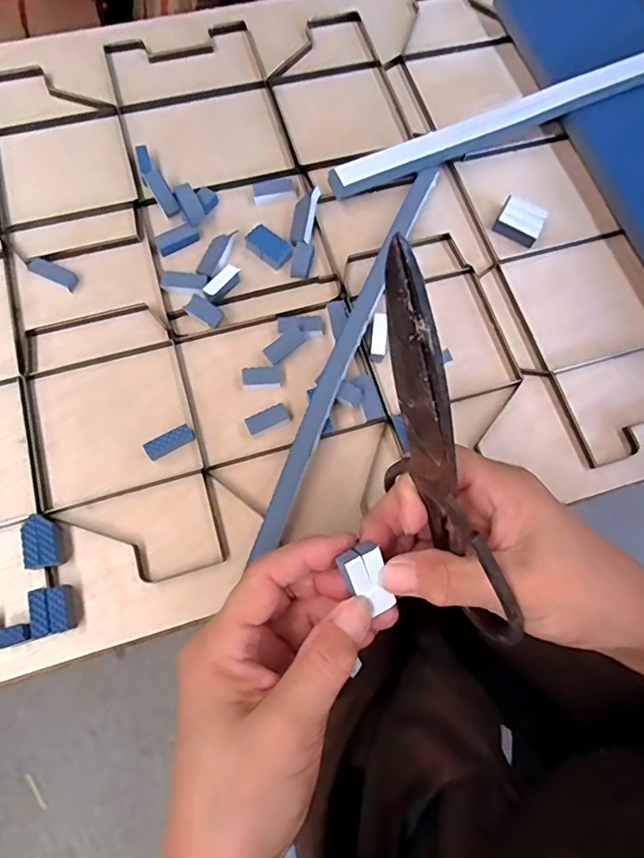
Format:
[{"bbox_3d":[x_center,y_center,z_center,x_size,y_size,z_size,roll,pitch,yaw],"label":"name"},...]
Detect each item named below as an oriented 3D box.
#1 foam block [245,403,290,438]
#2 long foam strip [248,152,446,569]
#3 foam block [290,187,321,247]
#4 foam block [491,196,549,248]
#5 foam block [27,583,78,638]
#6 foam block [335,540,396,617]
[{"bbox_3d":[-0.033,-0.005,0.317,0.026,0.006,0.013,-25,74,-8],"label":"foam block"},{"bbox_3d":[0.021,-0.060,0.328,0.016,0.021,0.293,21,74,6],"label":"long foam strip"},{"bbox_3d":[-0.012,-0.147,0.361,0.014,0.011,0.043,10,73,3],"label":"foam block"},{"bbox_3d":[0.139,-0.146,0.364,0.031,0.010,0.026,30,75,9],"label":"foam block"},{"bbox_3d":[-0.143,0.097,0.278,0.019,0.014,0.025,-15,73,-5],"label":"foam block"},{"bbox_3d":[0.020,0.068,0.233,0.017,0.010,0.031,-31,101,-20],"label":"foam block"}]

